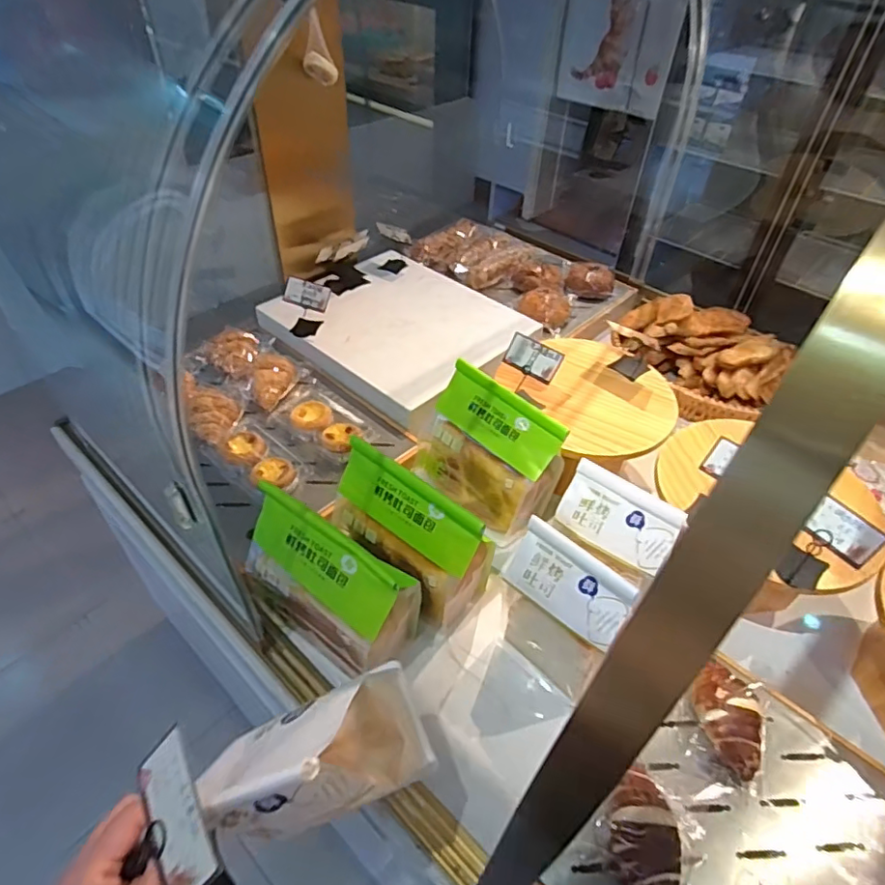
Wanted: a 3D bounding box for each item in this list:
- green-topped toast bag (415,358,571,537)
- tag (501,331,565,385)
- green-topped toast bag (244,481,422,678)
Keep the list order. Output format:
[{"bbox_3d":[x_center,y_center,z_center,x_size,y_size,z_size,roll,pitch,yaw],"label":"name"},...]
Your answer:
[{"bbox_3d":[0.064,0.014,0.855,0.229,0.171,0.109,33,52,27],"label":"green-topped toast bag"},{"bbox_3d":[0.132,-0.125,0.834,0.092,0.051,0.010,35,16,34],"label":"tag"},{"bbox_3d":[-0.130,0.167,0.672,0.230,0.175,0.095,27,49,22],"label":"green-topped toast bag"}]

